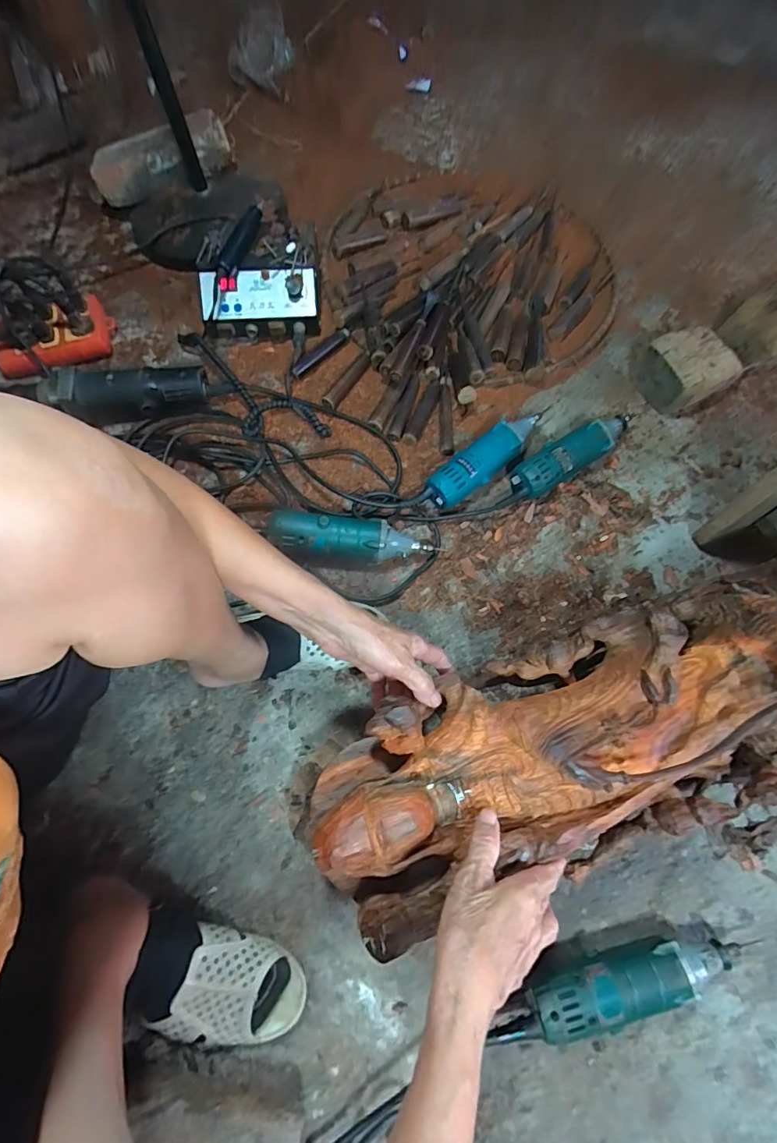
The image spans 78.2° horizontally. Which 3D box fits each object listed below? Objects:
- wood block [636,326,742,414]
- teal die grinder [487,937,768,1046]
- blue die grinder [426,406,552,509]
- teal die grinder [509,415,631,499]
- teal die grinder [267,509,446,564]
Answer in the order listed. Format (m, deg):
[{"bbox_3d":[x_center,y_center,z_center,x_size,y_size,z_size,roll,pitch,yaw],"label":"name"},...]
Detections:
[{"bbox_3d":[0.461,-0.312,0.739,0.127,0.075,0.100,-23,70,-10],"label":"wood block"},{"bbox_3d":[0.217,0.390,0.457,0.262,0.054,0.052,-13,68,-6],"label":"teal die grinder"},{"bbox_3d":[0.140,-0.160,0.671,0.213,0.054,0.056,-38,74,-12],"label":"blue die grinder"},{"bbox_3d":[0.262,-0.166,0.680,0.209,0.058,0.054,-33,72,-13],"label":"teal die grinder"},{"bbox_3d":[-0.044,-0.040,0.617,0.207,0.061,0.047,5,68,2],"label":"teal die grinder"}]

